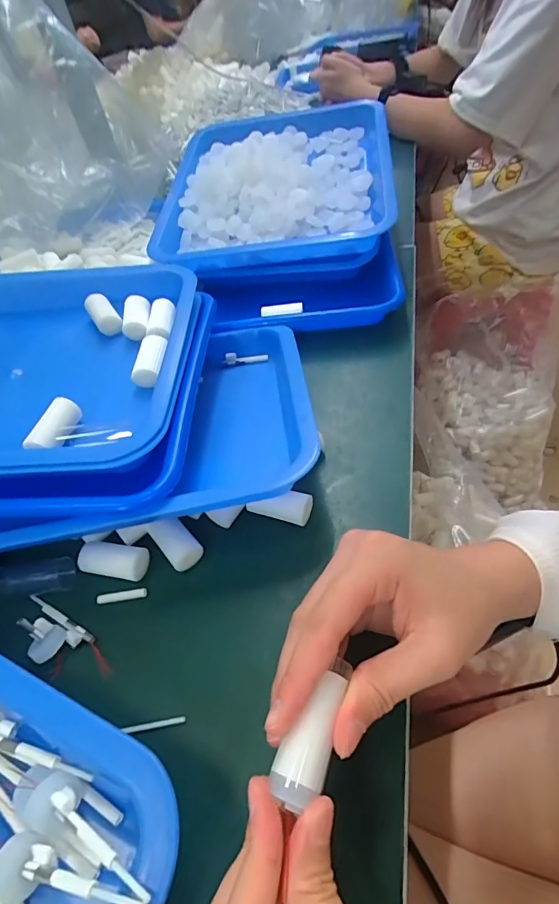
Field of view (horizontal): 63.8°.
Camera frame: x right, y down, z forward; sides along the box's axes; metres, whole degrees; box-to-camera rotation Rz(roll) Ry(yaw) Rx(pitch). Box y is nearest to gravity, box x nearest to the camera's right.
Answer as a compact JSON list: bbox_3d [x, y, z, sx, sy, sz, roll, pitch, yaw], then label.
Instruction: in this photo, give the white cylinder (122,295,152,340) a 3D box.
[{"bbox_3d":[-0.118,-0.111,0.372,0.022,0.016,0.045,-13,48,0],"label":"white cylinder"}]

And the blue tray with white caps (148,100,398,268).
[{"bbox_3d":[-0.004,-0.324,0.537,0.261,0.059,0.308,-2,49,10],"label":"blue tray with white caps"}]

